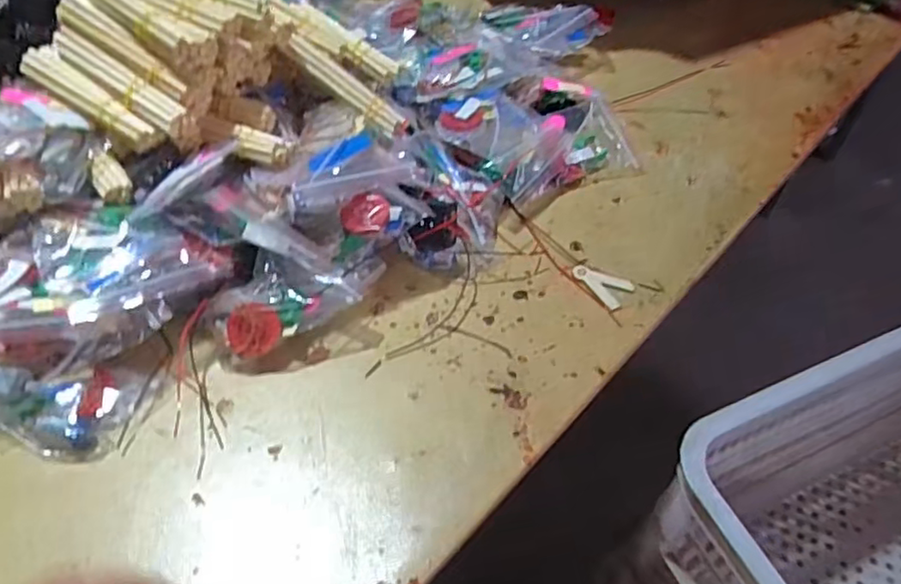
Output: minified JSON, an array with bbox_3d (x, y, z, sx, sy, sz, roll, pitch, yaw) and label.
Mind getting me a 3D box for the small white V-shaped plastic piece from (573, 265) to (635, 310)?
[{"bbox_3d":[0.114,-0.008,0.481,0.030,0.004,0.044,-27,55,-22],"label":"small white V-shaped plastic piece"}]

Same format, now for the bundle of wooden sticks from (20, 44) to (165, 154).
[{"bbox_3d":[-0.228,-0.120,0.415,0.101,0.023,0.019,35,56,6],"label":"bundle of wooden sticks"}]

